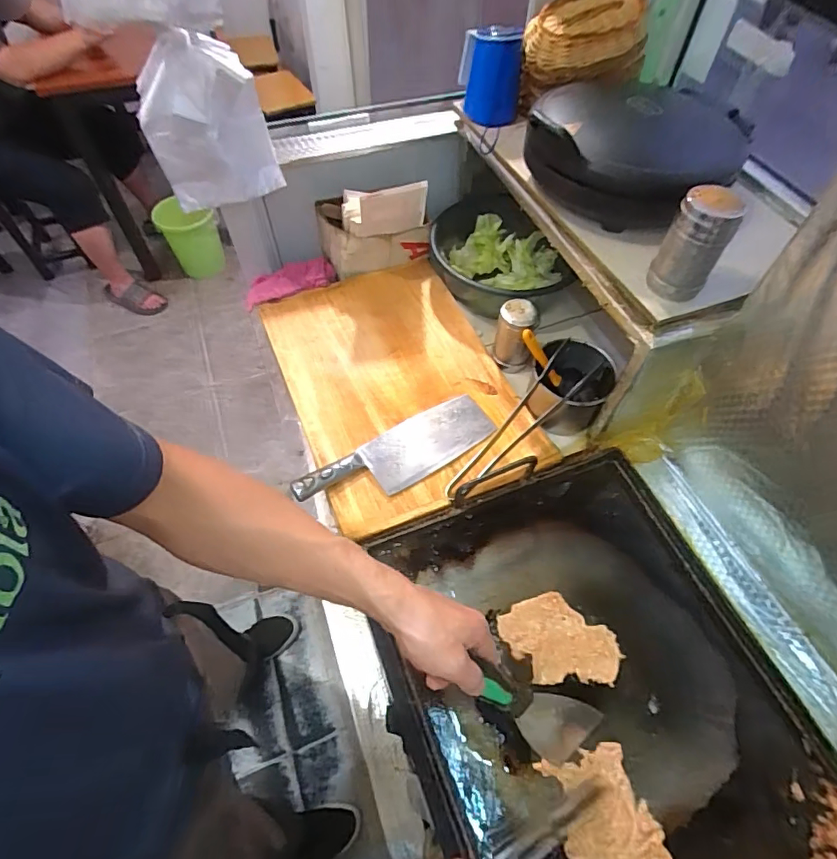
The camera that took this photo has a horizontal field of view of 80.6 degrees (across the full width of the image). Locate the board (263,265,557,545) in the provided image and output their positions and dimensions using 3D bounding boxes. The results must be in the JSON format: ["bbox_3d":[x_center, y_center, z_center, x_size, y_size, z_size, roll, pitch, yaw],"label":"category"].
[{"bbox_3d":[-0.034,-0.086,0.781,0.323,0.043,0.459,-19,59,-12],"label":"board"}]

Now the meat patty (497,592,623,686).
[{"bbox_3d":[0.170,0.253,0.601,0.137,0.006,0.098,0,57,0],"label":"meat patty"}]

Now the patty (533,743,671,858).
[{"bbox_3d":[0.189,0.392,0.507,0.096,0.008,0.106,-11,58,-8],"label":"patty"}]

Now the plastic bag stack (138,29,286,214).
[{"bbox_3d":[-0.286,-0.407,0.667,0.155,0.199,0.049,-20,51,-7],"label":"plastic bag stack"}]

